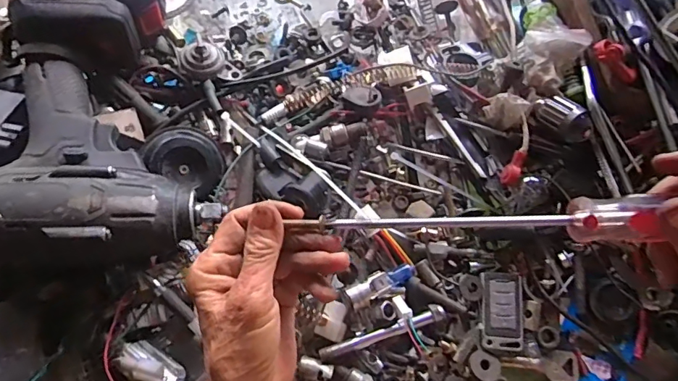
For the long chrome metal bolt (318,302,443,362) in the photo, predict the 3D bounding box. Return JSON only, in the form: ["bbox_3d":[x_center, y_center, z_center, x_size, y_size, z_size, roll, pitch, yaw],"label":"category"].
[{"bbox_3d":[0.033,0.107,0.358,0.098,0.015,0.012,-18,75,-4],"label":"long chrome metal bolt"}]

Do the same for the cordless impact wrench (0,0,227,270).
[{"bbox_3d":[-0.200,-0.067,0.358,0.162,0.074,0.269,-18,75,-4],"label":"cordless impact wrench"}]

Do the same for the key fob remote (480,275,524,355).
[{"bbox_3d":[0.127,0.093,0.367,0.033,0.005,0.058,5,74,3],"label":"key fob remote"}]

